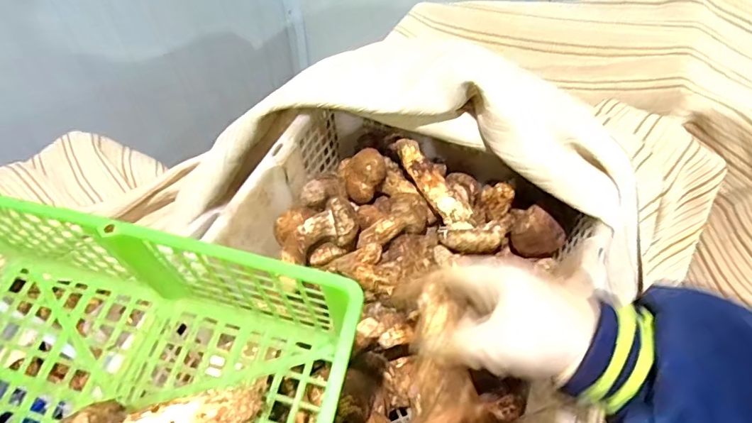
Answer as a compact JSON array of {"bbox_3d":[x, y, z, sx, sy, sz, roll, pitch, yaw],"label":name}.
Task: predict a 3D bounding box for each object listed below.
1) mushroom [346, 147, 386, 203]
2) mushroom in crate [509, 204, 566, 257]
[{"bbox_3d":[-0.013,-0.041,0.543,0.045,0.057,0.045,-1,51,-1],"label":"mushroom"},{"bbox_3d":[0.187,0.028,0.535,0.064,0.064,0.041,29,57,21],"label":"mushroom in crate"}]

